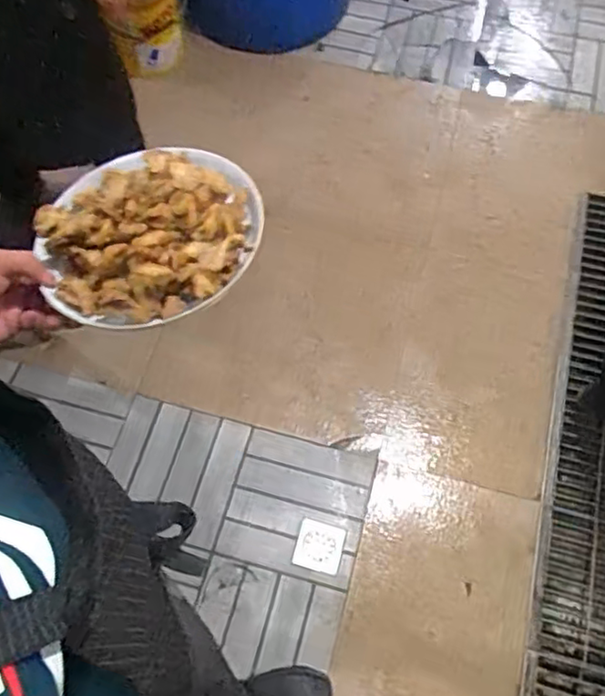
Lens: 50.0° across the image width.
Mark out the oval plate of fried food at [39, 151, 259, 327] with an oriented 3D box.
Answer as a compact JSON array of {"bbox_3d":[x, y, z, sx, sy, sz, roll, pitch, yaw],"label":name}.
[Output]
[{"bbox_3d":[-0.151,-0.111,0.623,0.209,0.033,0.200,4,65,3],"label":"oval plate of fried food"}]

